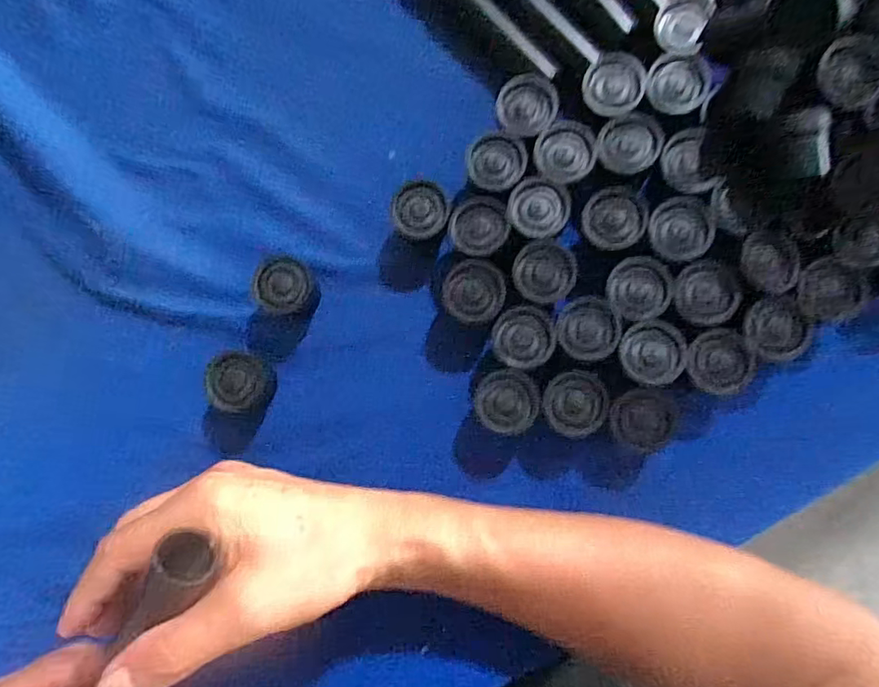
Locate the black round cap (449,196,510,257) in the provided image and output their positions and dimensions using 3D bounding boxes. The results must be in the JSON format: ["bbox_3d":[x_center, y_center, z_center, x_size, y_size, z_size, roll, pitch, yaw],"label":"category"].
[{"bbox_3d":[0.023,-0.068,0.319,0.033,0.009,0.035,-9,84,3],"label":"black round cap"}]

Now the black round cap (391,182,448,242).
[{"bbox_3d":[-0.011,-0.077,0.337,0.032,0.023,0.034,0,84,3],"label":"black round cap"}]

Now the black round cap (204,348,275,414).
[{"bbox_3d":[-0.119,0.022,0.333,0.027,0.038,0.034,6,85,4],"label":"black round cap"}]

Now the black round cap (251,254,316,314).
[{"bbox_3d":[-0.094,-0.034,0.340,0.028,0.031,0.032,20,86,5],"label":"black round cap"}]

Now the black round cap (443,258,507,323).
[{"bbox_3d":[0.021,-0.029,0.327,0.034,0.027,0.034,0,84,3],"label":"black round cap"}]

